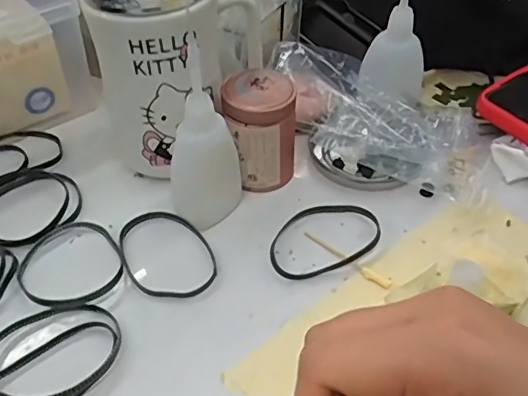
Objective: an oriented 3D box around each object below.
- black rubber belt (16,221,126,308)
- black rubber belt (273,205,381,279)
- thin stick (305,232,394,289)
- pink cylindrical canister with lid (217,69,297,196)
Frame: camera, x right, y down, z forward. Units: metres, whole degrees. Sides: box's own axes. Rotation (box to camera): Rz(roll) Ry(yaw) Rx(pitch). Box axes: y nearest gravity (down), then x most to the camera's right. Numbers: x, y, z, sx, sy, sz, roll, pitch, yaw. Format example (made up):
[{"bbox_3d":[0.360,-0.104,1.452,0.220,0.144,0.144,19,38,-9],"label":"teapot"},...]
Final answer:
[{"bbox_3d":[-0.108,0.036,0.315,0.057,0.004,0.061,1,44,-1],"label":"black rubber belt"},{"bbox_3d":[0.034,0.022,0.331,0.071,0.007,0.047,-17,47,-18],"label":"black rubber belt"},{"bbox_3d":[0.046,0.034,0.321,0.059,0.004,0.007,32,52,28],"label":"thin stick"},{"bbox_3d":[-0.003,-0.041,0.354,0.043,0.066,0.038,0,44,-1],"label":"pink cylindrical canister with lid"}]

